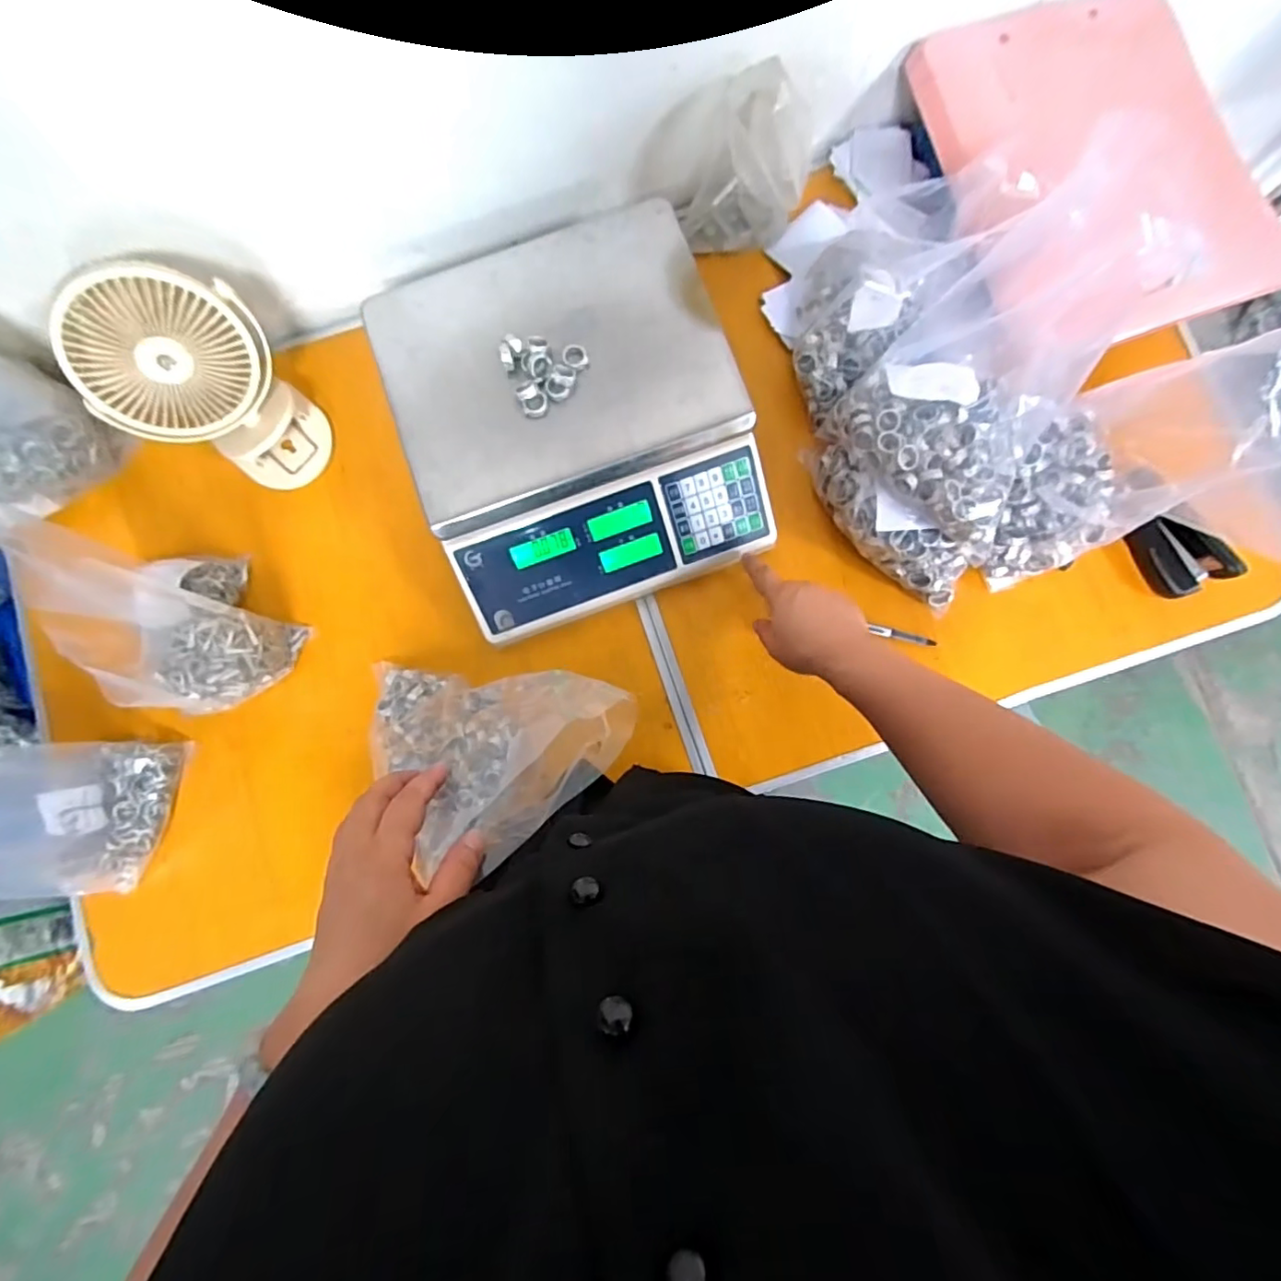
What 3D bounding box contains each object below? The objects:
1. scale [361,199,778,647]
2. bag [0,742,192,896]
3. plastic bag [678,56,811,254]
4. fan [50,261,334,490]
[{"bbox_3d":[-0.057,-0.192,0.528,0.282,0.093,0.305,-19,82,-1],"label":"scale"},{"bbox_3d":[-0.509,0.153,0.477,0.143,0.155,0.135,-5,82,1],"label":"bag"},{"bbox_3d":[0.103,-0.441,0.546,0.105,0.127,0.094,20,83,4],"label":"plastic bag"},{"bbox_3d":[-0.381,-0.227,0.524,0.117,0.178,0.145,30,84,5],"label":"fan"}]

